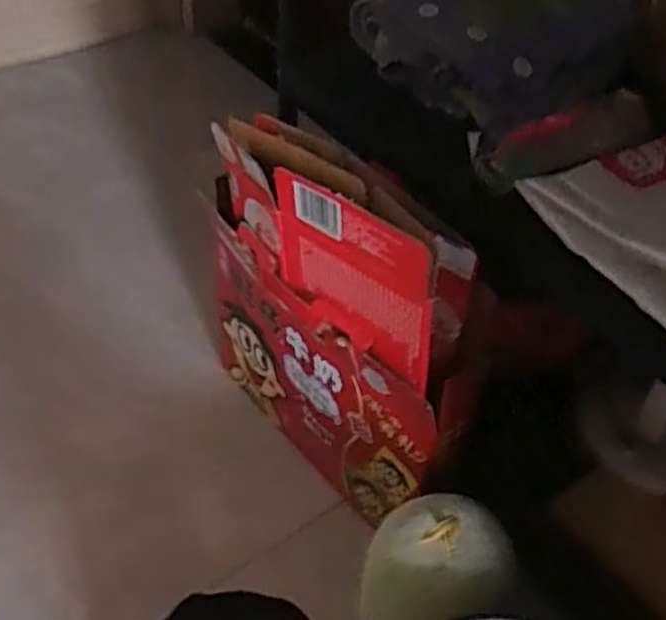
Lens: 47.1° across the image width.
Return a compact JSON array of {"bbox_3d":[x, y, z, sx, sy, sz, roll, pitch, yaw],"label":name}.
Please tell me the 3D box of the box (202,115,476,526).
[{"bbox_3d":[-0.014,0.027,0.908,0.090,0.471,0.394,-32,56,-30],"label":"box"}]

